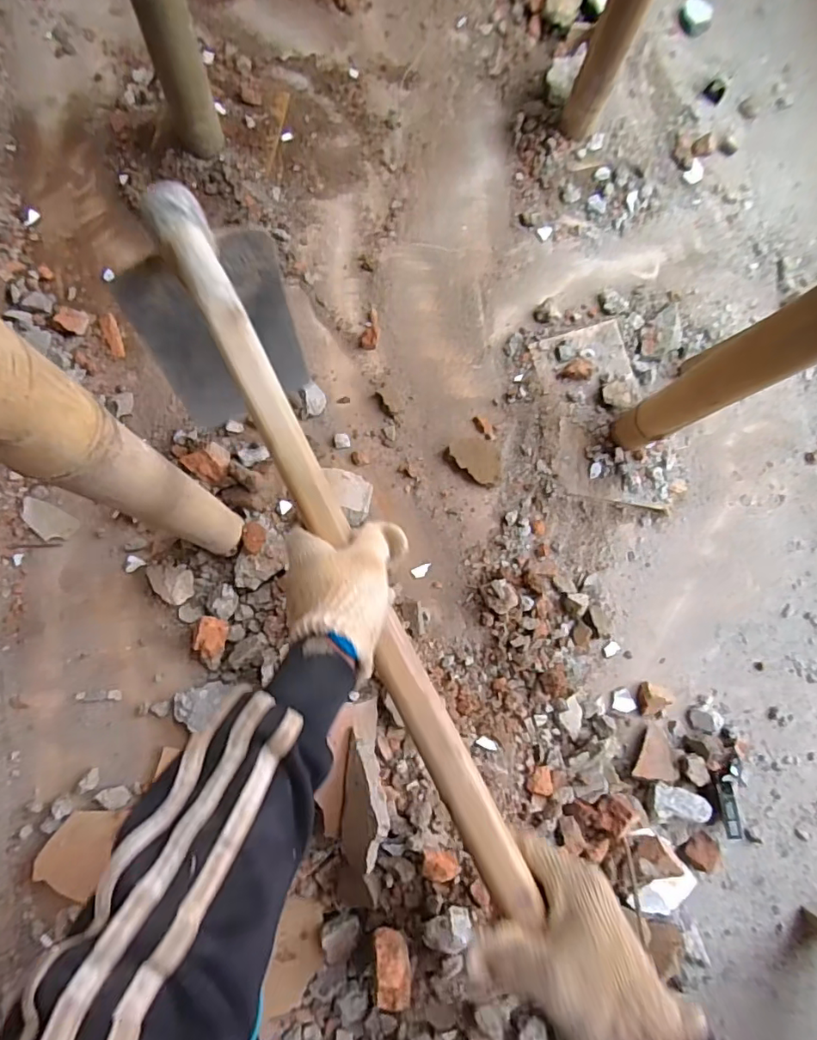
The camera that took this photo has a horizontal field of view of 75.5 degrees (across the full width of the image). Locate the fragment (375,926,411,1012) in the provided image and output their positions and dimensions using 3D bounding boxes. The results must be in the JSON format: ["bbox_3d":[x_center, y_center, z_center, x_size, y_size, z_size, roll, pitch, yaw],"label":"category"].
[{"bbox_3d":[-0.018,0.558,0.649,0.040,0.035,0.085,-2,83,-5],"label":"fragment"}]

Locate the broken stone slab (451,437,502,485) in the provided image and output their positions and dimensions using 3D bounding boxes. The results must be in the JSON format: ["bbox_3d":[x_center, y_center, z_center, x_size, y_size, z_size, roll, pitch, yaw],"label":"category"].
[{"bbox_3d":[0.114,-0.102,0.867,0.093,0.037,0.058,39,81,1],"label":"broken stone slab"}]

